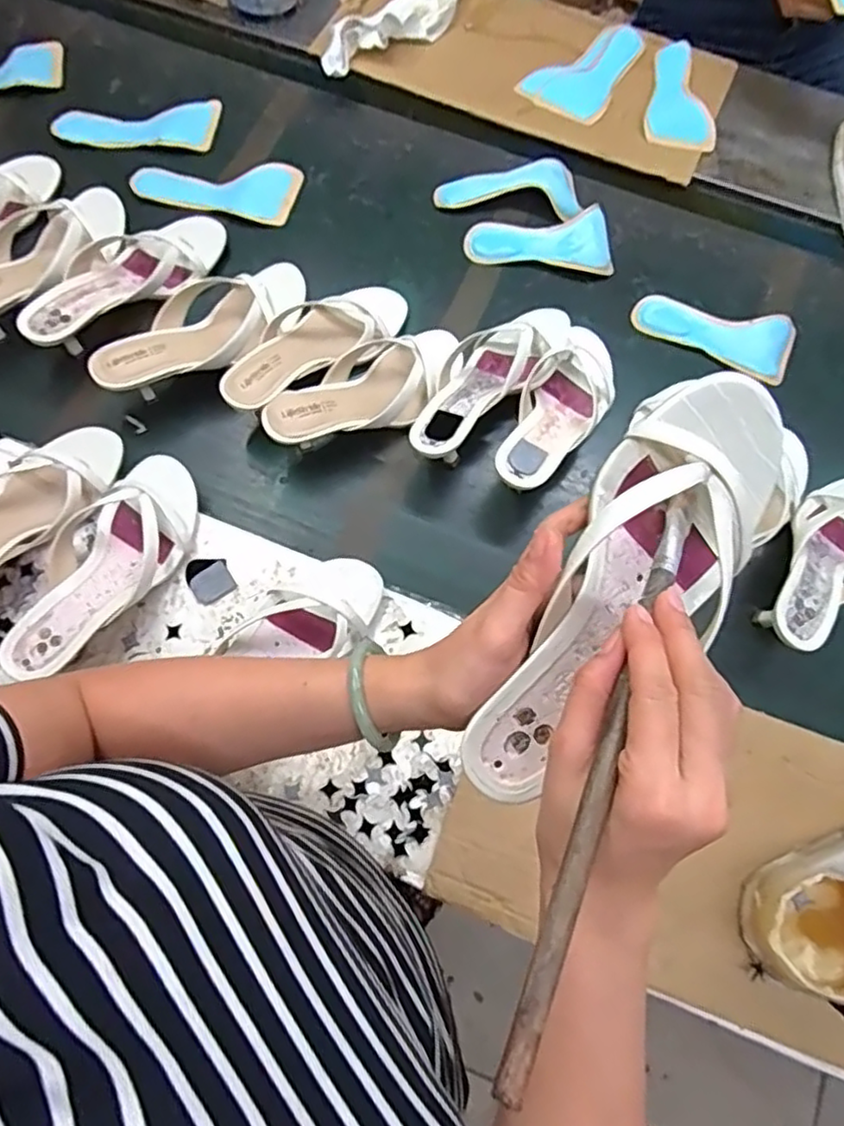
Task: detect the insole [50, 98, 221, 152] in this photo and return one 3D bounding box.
[{"bbox_3d":[-0.364,-0.571,0.856,0.189,0.012,0.083,3,72,-1],"label":"insole"}]

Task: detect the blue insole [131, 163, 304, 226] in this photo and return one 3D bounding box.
[{"bbox_3d":[-0.255,-0.468,0.826,0.193,0.010,0.095,11,65,5],"label":"blue insole"}]

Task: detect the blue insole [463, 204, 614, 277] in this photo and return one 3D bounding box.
[{"bbox_3d":[0.141,-0.388,0.800,0.174,0.033,0.065,2,72,-1],"label":"blue insole"}]

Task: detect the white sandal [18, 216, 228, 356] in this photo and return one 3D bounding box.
[{"bbox_3d":[-0.325,-0.319,0.737,0.087,0.066,0.254,36,75,9],"label":"white sandal"}]

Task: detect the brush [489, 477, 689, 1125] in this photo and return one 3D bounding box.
[{"bbox_3d":[0.080,0.066,0.273,0.012,0.008,0.260,24,56,9],"label":"brush"}]

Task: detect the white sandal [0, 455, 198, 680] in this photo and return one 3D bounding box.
[{"bbox_3d":[-0.285,-0.001,0.603,0.089,0.057,0.223,31,74,8],"label":"white sandal"}]

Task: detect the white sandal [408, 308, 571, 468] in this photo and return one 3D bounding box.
[{"bbox_3d":[0.065,-0.200,0.711,0.080,0.063,0.245,39,75,10],"label":"white sandal"}]

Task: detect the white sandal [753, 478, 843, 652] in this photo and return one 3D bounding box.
[{"bbox_3d":[0.407,-0.012,0.656,0.236,0.060,0.103,-36,75,-15],"label":"white sandal"}]

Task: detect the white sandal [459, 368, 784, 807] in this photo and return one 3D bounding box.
[{"bbox_3d":[0.101,0.015,0.335,0.087,0.072,0.235,36,88,13],"label":"white sandal"}]

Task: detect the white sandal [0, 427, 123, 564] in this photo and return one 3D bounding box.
[{"bbox_3d":[-0.374,-0.045,0.617,0.090,0.058,0.229,35,71,10],"label":"white sandal"}]

